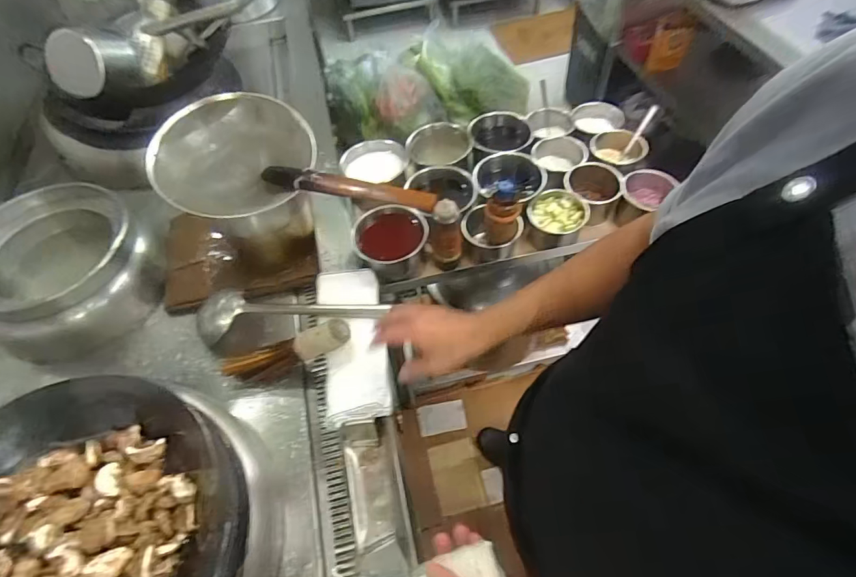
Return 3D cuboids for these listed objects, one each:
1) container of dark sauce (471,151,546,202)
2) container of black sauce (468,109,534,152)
[{"bbox_3d":[0.194,-0.253,1.082,0.157,0.067,0.152,-2,56,4],"label":"container of dark sauce"},{"bbox_3d":[0.185,-0.384,1.178,0.158,0.074,0.169,3,57,7],"label":"container of black sauce"}]

